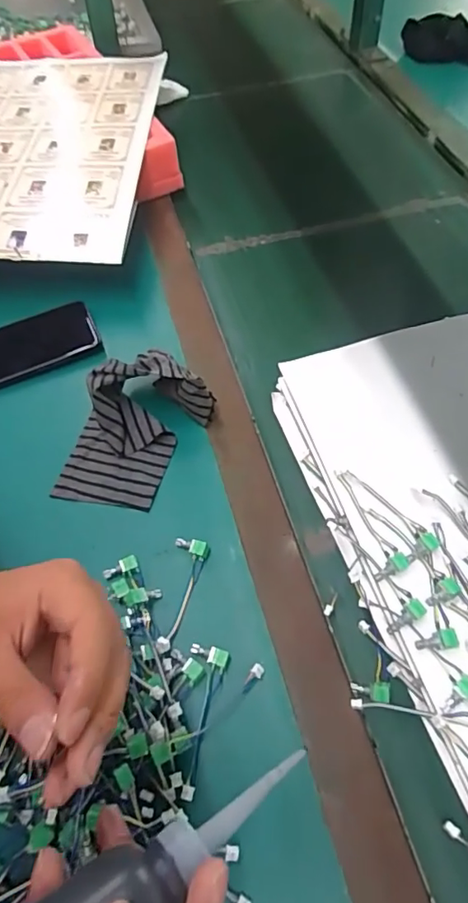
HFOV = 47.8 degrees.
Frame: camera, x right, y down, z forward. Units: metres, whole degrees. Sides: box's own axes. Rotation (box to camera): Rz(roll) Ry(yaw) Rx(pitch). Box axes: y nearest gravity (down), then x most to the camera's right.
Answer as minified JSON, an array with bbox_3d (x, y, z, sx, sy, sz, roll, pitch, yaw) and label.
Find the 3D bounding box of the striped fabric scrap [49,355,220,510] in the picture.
[{"bbox_3d":[-0.099,-0.021,0.476,0.104,0.067,0.146,25,61,18],"label":"striped fabric scrap"}]

